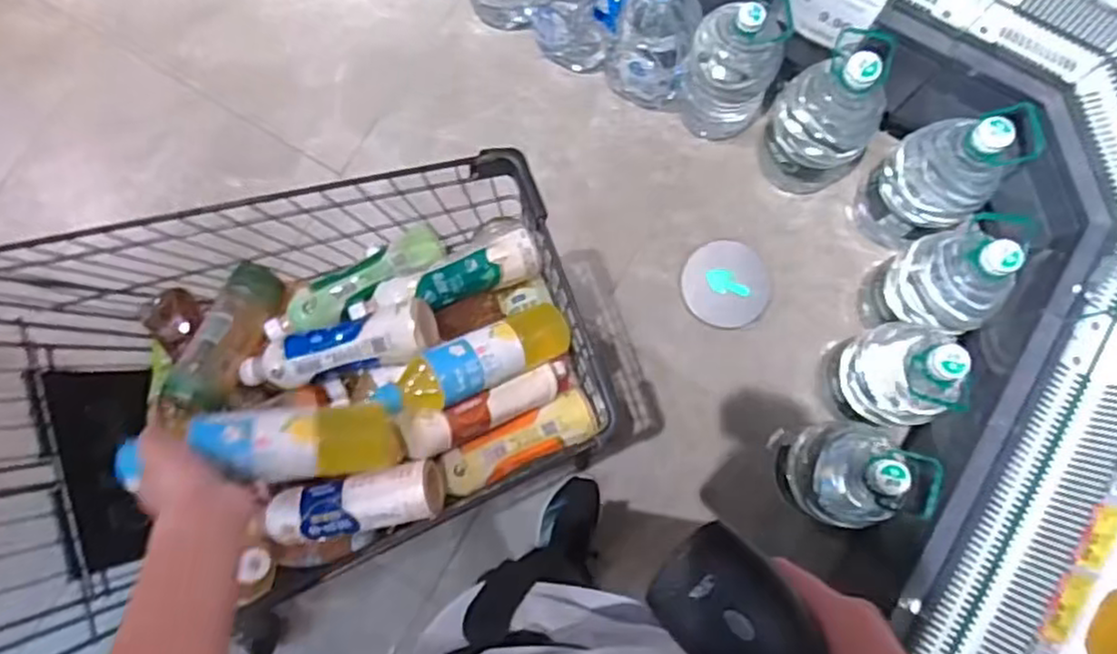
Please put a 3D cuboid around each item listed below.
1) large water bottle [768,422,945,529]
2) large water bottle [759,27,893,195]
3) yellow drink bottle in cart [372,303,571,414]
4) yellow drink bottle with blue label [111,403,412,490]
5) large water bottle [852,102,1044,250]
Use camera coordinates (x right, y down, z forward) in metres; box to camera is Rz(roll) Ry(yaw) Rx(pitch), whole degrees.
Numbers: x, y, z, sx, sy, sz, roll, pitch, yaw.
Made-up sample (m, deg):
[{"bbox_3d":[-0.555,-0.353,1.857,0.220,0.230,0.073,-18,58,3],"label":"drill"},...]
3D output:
[{"bbox_3d":[0.483,0.241,1.204,0.184,0.348,0.160,-7,81,1],"label":"large water bottle"},{"bbox_3d":[0.507,-0.385,1.324,0.212,0.379,0.172,27,83,6],"label":"large water bottle"},{"bbox_3d":[-0.086,0.037,0.775,0.239,0.079,0.064,-24,78,-41],"label":"yellow drink bottle in cart"},{"bbox_3d":[-0.247,0.106,0.652,0.255,0.070,0.061,4,78,-38],"label":"yellow drink bottle with blue label"},{"bbox_3d":[0.697,-0.281,1.311,0.163,0.399,0.179,0,81,2],"label":"large water bottle"}]

